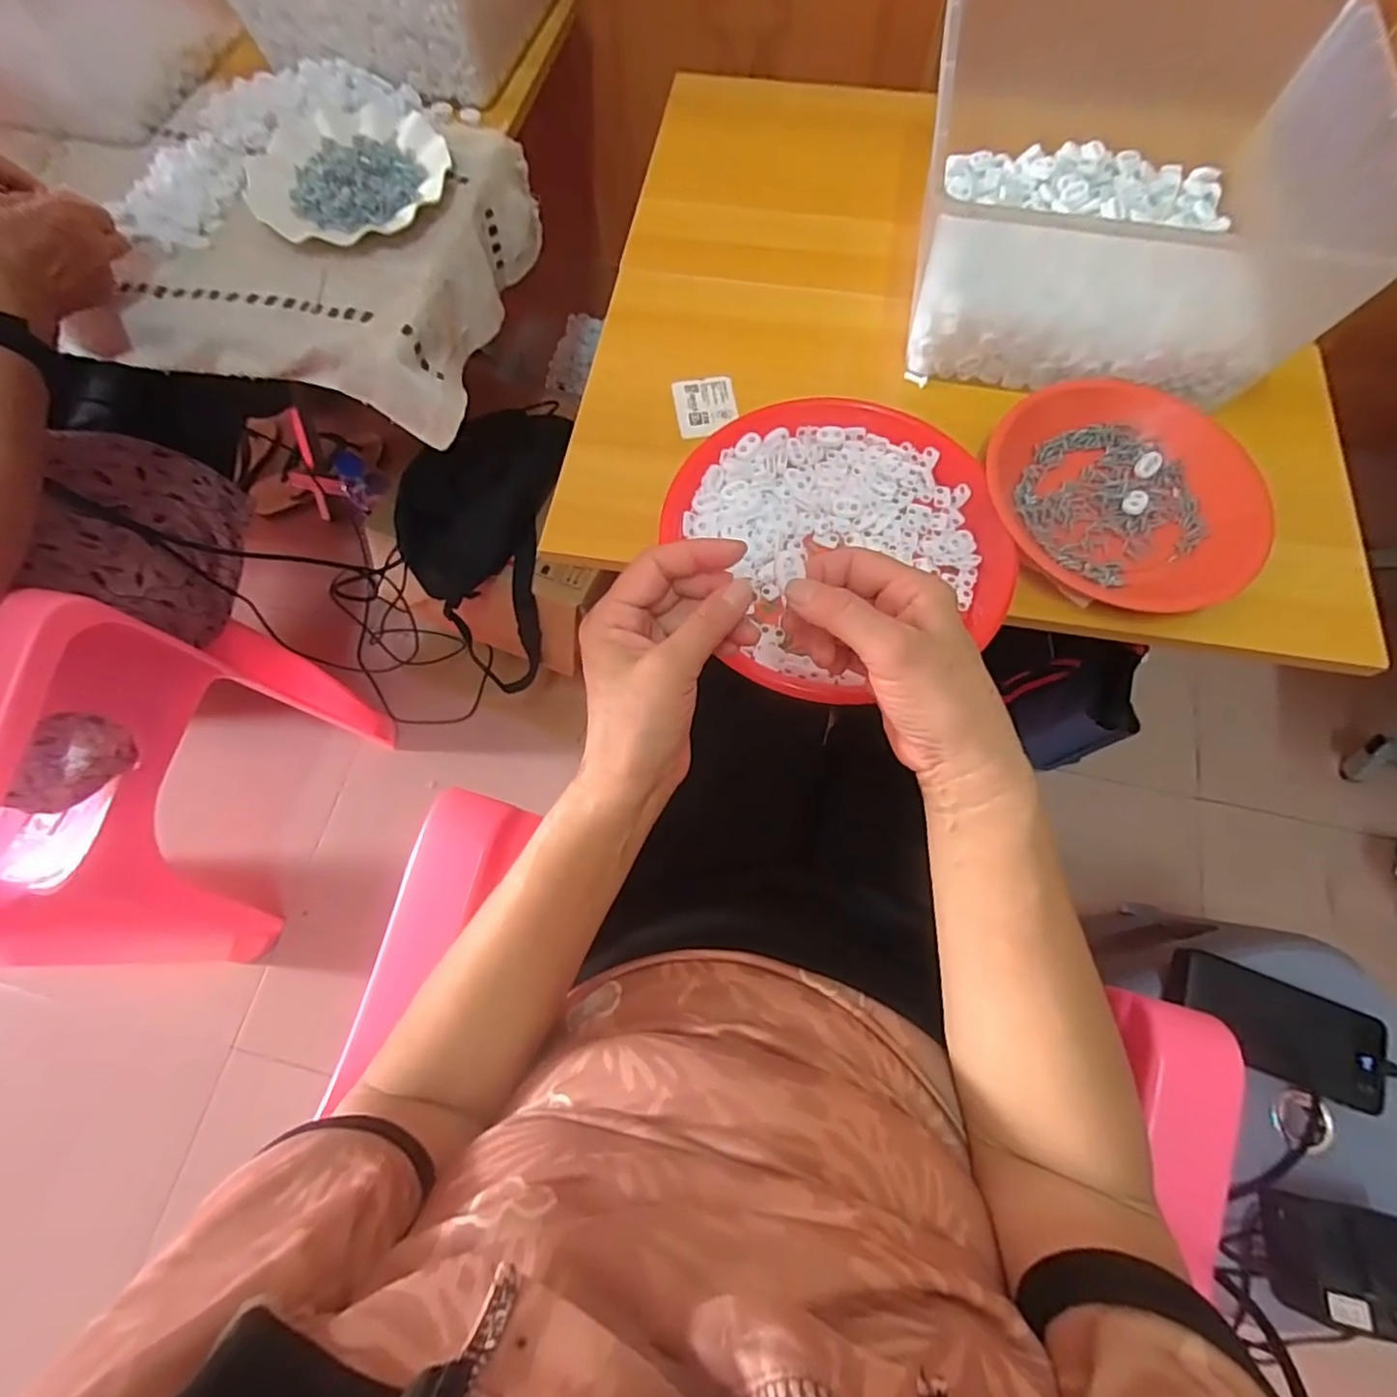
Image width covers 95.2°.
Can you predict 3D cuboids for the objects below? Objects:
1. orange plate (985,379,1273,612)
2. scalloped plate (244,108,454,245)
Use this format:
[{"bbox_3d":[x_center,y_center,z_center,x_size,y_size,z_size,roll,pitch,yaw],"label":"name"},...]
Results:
[{"bbox_3d":[0.310,-0.152,0.468,0.192,0.033,0.164,28,74,11],"label":"orange plate"},{"bbox_3d":[-0.323,-0.486,0.596,0.174,0.028,0.171,-1,70,2],"label":"scalloped plate"}]

